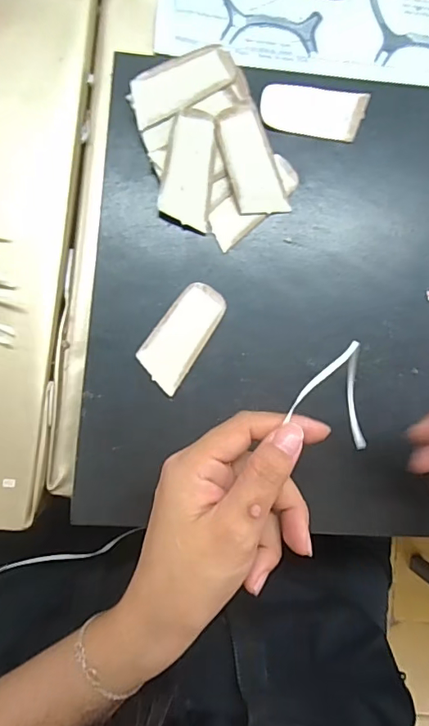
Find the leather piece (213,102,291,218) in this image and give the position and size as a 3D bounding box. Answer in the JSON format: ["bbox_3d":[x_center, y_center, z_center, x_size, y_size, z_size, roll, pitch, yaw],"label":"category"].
[{"bbox_3d":[0.023,-0.128,0.309,0.032,0.004,0.067,-19,100,-8],"label":"leather piece"}]

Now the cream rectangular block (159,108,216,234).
[{"bbox_3d":[-0.016,-0.121,0.303,0.030,0.006,0.070,6,99,-4],"label":"cream rectangular block"}]

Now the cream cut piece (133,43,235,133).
[{"bbox_3d":[-0.020,-0.176,0.303,0.071,0.005,0.037,-26,83,-5],"label":"cream cut piece"}]

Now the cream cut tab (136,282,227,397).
[{"bbox_3d":[-0.021,-0.018,0.307,0.032,0.004,0.070,33,85,-2],"label":"cream cut tab"}]

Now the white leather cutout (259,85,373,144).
[{"bbox_3d":[0.066,-0.166,0.320,0.070,0.004,0.032,4,87,-4],"label":"white leather cutout"}]

